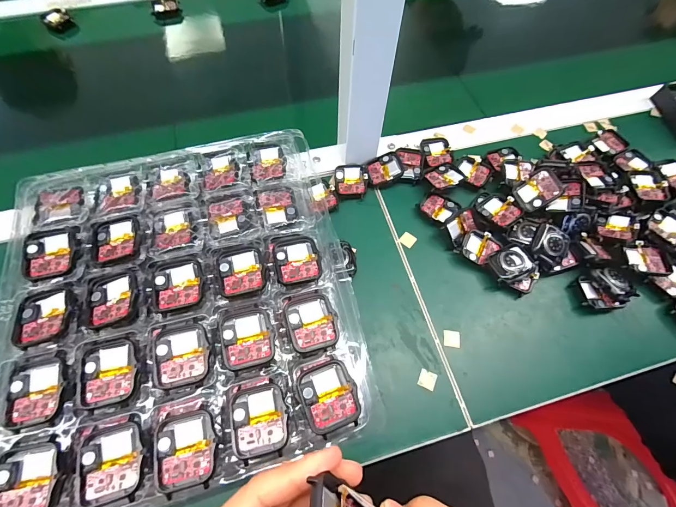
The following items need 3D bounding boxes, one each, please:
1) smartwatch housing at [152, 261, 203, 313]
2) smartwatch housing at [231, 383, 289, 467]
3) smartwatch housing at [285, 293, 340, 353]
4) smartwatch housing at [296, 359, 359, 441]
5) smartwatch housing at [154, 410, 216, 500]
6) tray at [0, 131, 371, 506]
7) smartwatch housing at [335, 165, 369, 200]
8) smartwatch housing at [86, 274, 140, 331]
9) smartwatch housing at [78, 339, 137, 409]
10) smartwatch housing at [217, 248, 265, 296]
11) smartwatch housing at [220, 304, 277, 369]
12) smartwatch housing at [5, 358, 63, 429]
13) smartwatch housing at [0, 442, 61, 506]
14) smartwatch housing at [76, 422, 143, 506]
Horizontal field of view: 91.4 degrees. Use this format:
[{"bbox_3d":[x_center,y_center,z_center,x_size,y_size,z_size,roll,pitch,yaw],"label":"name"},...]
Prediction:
[{"bbox_3d":[-0.129,0.025,0.265,0.037,0.004,0.043,-10,65,-6],"label":"smartwatch housing"},{"bbox_3d":[-0.054,0.115,0.229,0.037,0.005,0.045,-11,66,-7],"label":"smartwatch housing"},{"bbox_3d":[-0.021,0.053,0.261,0.038,0.006,0.044,-11,66,-7],"label":"smartwatch housing"},{"bbox_3d":[-0.007,0.101,0.234,0.038,0.008,0.045,-18,67,-10],"label":"smartwatch housing"},{"bbox_3d":[-0.101,0.129,0.217,0.036,0.005,0.045,-9,65,-6],"label":"smartwatch housing"},{"bbox_3d":[-0.129,0.028,0.272,0.265,0.021,0.287,-12,66,-7],"label":"tray"},{"bbox_3d":[0.016,-0.088,0.395,0.038,0.008,0.043,4,65,0],"label":"smartwatch housing"},{"bbox_3d":[-0.176,0.036,0.257,0.039,0.005,0.043,-13,66,-7],"label":"smartwatch housing"},{"bbox_3d":[-0.164,0.085,0.236,0.036,0.006,0.044,-12,66,-7],"label":"smartwatch housing"},{"bbox_3d":[-0.081,0.014,0.274,0.035,0.005,0.041,-13,66,-8],"label":"smartwatch housing"},{"bbox_3d":[-0.069,0.062,0.252,0.037,0.008,0.046,-12,66,-7],"label":"smartwatch housing"},{"bbox_3d":[-0.210,0.096,0.229,0.035,0.005,0.043,-5,65,-4],"label":"smartwatch housing"},{"bbox_3d":[-0.196,0.145,0.206,0.036,0.006,0.044,-9,65,-6],"label":"smartwatch housing"},{"bbox_3d":[-0.146,0.135,0.213,0.037,0.007,0.045,-13,66,-8],"label":"smartwatch housing"}]

